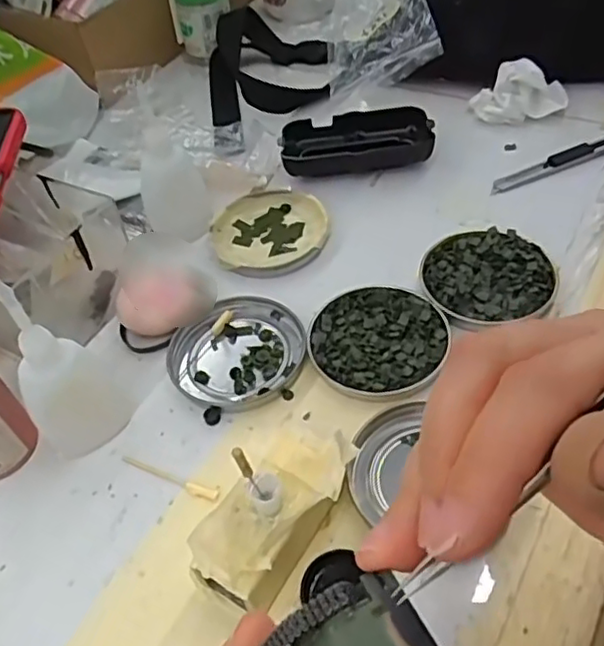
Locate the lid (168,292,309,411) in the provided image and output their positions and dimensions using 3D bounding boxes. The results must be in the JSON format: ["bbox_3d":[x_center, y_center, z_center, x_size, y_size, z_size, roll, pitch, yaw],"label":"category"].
[{"bbox_3d":[-0.039,0.016,0.380,0.076,0.007,0.078,-3,49,4],"label":"lid"}]

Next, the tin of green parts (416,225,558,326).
[{"bbox_3d":[0.110,-0.030,0.394,0.077,0.012,0.073,-3,49,4],"label":"tin of green parts"}]

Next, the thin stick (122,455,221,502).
[{"bbox_3d":[-0.069,0.080,0.333,0.059,0.005,0.008,15,53,18],"label":"thin stick"}]

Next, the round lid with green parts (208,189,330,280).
[{"bbox_3d":[-0.022,-0.063,0.445,0.079,0.012,0.074,-3,49,4],"label":"round lid with green parts"}]

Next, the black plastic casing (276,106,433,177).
[{"bbox_3d":[0.040,-0.135,0.487,0.109,0.025,0.051,-3,49,4],"label":"black plastic casing"}]

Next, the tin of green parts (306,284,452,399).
[{"bbox_3d":[0.042,0.010,0.371,0.075,0.011,0.076,-3,49,4],"label":"tin of green parts"}]

